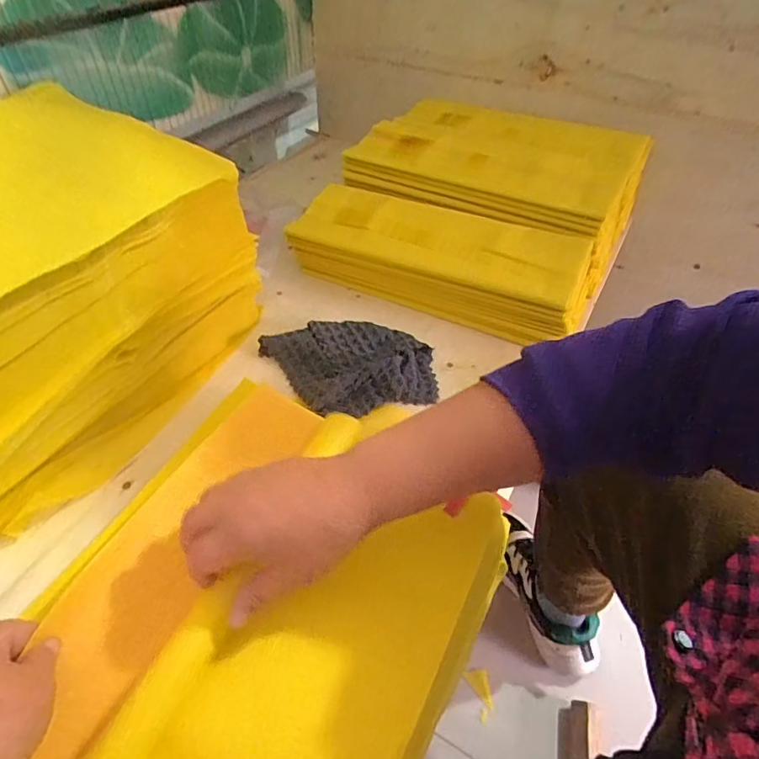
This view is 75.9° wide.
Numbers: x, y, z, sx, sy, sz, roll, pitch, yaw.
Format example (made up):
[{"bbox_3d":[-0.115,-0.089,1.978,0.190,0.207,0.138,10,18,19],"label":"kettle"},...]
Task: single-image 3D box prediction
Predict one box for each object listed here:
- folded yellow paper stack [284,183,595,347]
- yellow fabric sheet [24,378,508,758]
[{"bbox_3d":[0.075,-0.155,0.619,0.367,0.080,0.124,19,49,17],"label":"folded yellow paper stack"},{"bbox_3d":[-0.085,0.163,0.334,0.264,0.050,0.354,25,51,21],"label":"yellow fabric sheet"}]

